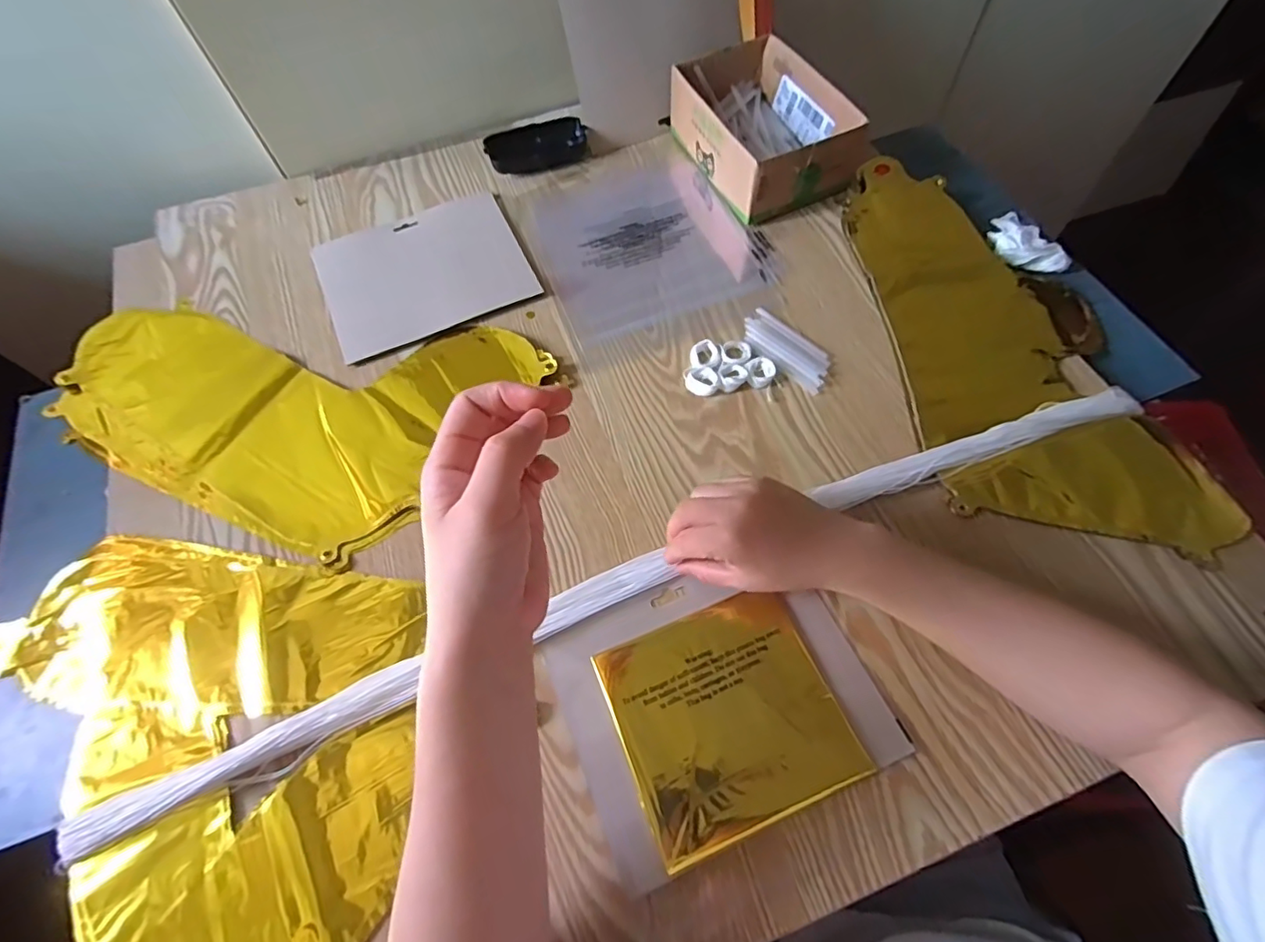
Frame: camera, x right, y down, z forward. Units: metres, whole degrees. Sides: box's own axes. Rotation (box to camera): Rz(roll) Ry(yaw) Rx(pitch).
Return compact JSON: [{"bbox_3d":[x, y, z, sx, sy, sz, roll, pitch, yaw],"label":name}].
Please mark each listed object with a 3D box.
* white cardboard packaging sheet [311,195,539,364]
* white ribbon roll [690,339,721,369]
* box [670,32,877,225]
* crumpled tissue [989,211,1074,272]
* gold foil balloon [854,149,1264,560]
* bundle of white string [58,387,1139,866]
[{"bbox_3d":[-0.208,-0.201,0.573,0.192,0.004,0.163,-23,63,-9],"label":"white cardboard packaging sheet"},{"bbox_3d":[0.063,-0.099,0.503,0.025,0.011,0.028,-12,62,-3],"label":"white ribbon roll"},{"bbox_3d":[0.128,-0.360,0.602,0.136,0.070,0.194,-25,63,-10],"label":"box"},{"bbox_3d":[0.372,-0.223,0.555,0.054,0.017,0.084,-19,63,-6],"label":"crumpled tissue"},{"bbox_3d":[0.316,-0.129,0.503,0.191,0.013,0.416,-7,62,0],"label":"gold foil balloon"},{"bbox_3d":[0.020,0.078,0.418,0.800,0.028,0.040,-21,63,-8],"label":"bundle of white string"}]

